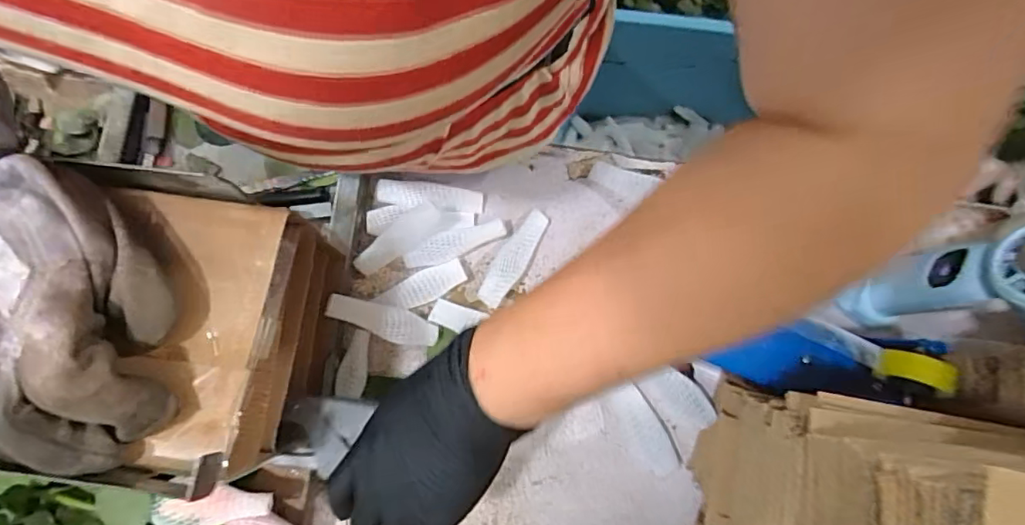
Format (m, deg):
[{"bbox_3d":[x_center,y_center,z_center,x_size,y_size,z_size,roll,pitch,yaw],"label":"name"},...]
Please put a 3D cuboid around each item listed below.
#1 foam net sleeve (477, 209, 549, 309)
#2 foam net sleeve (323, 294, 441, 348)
[{"bbox_3d":[0.002,-0.003,0.470,0.026,0.018,0.089,32,81,6],"label":"foam net sleeve"},{"bbox_3d":[-0.103,0.046,0.444,0.089,0.010,0.025,21,80,-19],"label":"foam net sleeve"}]

